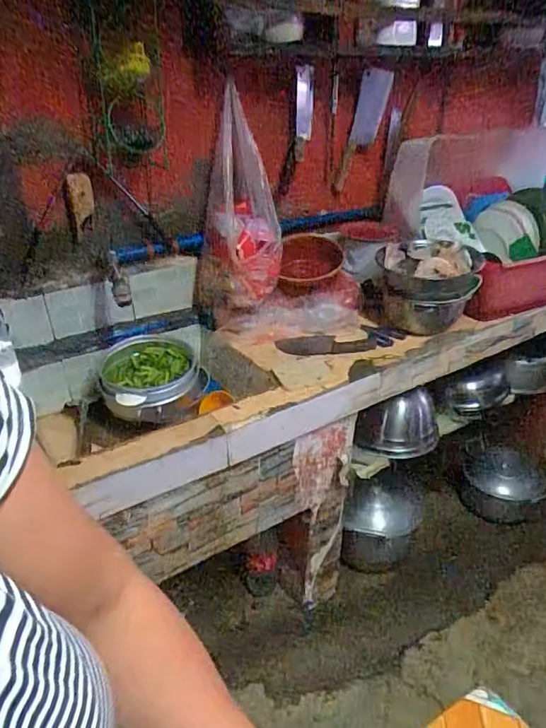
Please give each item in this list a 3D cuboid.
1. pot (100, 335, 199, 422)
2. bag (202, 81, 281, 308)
[{"bbox_3d":[-0.292,0.032,1.212,0.222,0.104,0.217,-7,30,-11],"label":"pot"},{"bbox_3d":[-0.079,-0.385,1.248,0.196,0.507,0.130,3,9,5],"label":"bag"}]

